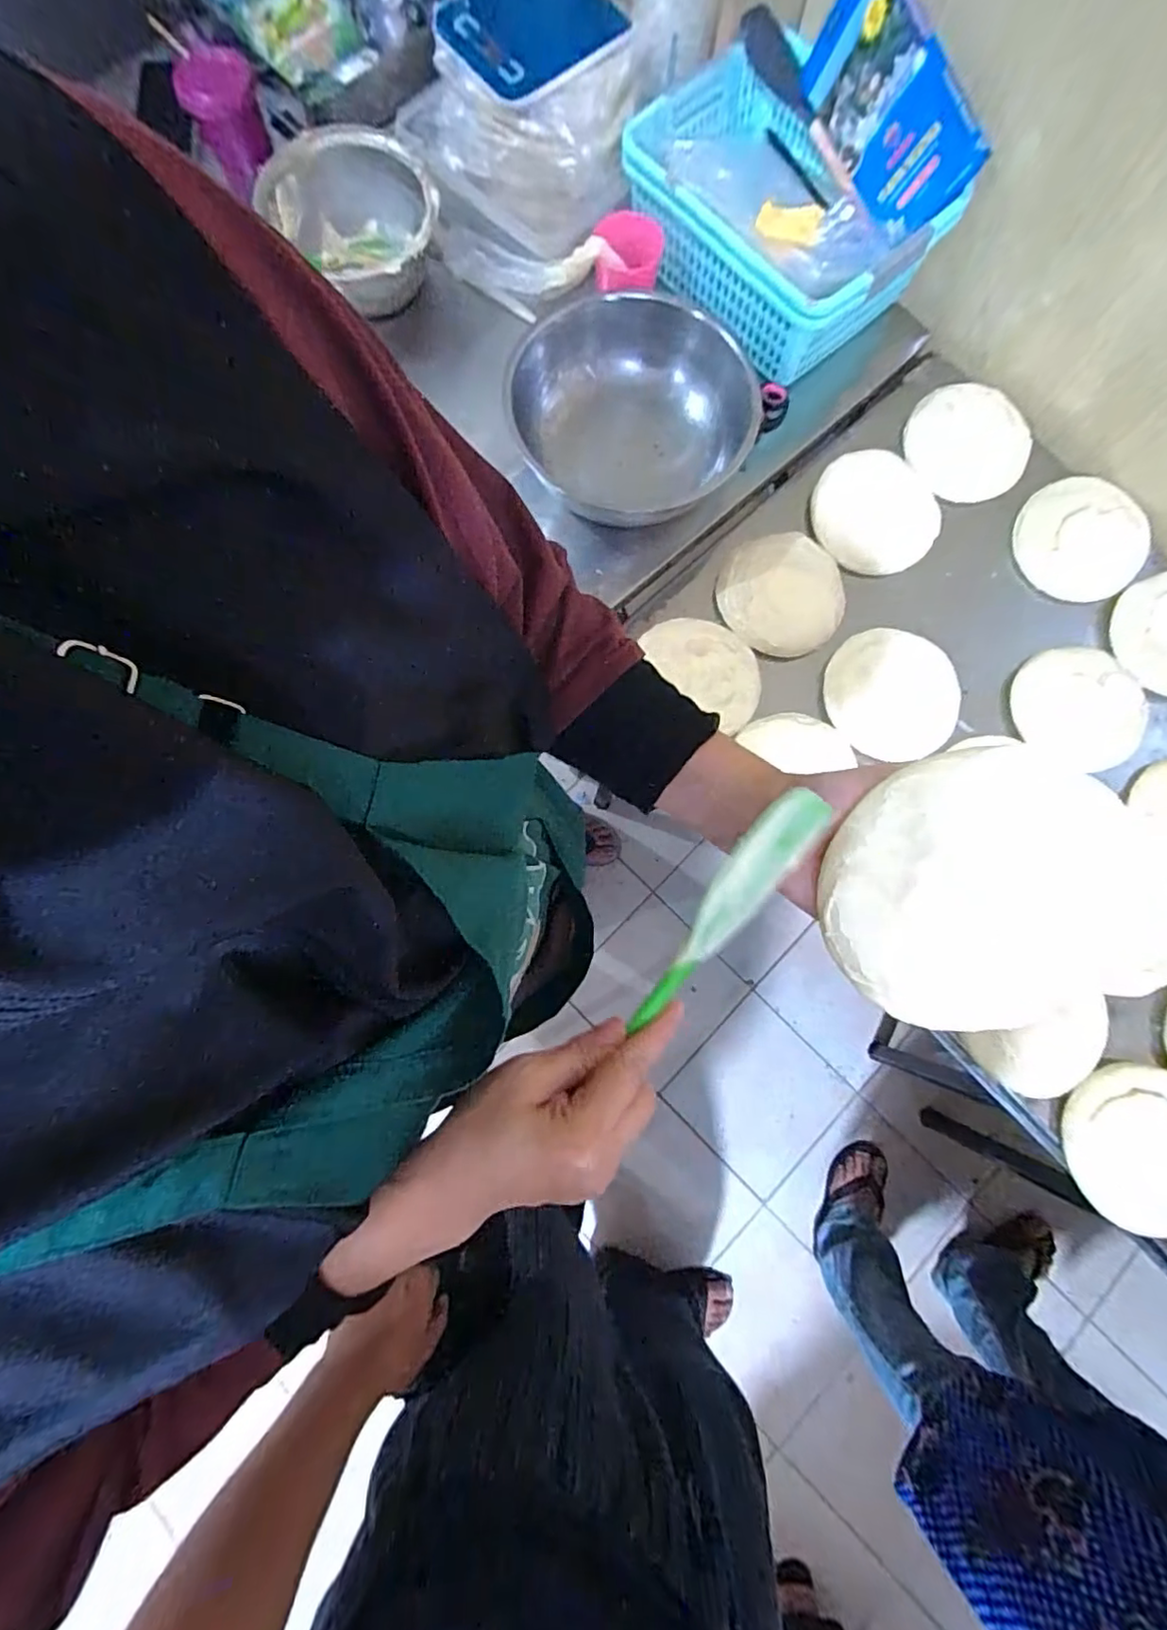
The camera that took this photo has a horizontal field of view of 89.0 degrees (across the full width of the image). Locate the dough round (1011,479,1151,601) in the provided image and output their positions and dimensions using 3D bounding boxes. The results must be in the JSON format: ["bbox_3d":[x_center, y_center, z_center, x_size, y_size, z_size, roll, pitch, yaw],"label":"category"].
[{"bbox_3d":[0.578,-0.321,0.691,0.143,0.023,0.140,0,79,0],"label":"dough round"}]

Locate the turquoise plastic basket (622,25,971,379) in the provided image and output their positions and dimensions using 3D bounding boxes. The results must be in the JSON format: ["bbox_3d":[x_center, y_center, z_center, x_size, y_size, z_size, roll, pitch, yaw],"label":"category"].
[{"bbox_3d":[0.214,-0.654,0.666,0.223,0.134,0.292,-38,82,-7],"label":"turquoise plastic basket"}]

